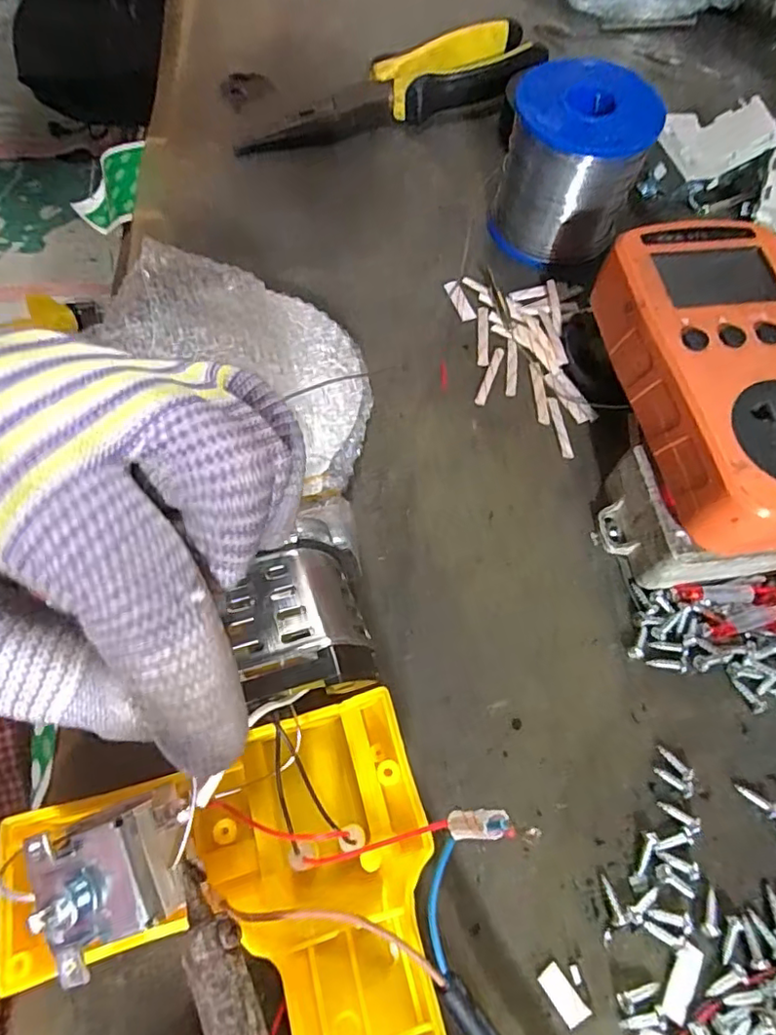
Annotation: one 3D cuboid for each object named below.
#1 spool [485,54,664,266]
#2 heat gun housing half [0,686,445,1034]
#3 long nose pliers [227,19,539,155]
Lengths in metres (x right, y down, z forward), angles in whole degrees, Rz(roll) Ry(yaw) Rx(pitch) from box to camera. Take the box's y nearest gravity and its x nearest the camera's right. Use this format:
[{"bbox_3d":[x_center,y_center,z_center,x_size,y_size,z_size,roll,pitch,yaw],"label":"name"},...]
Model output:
[{"bbox_3d":[0.088,-0.174,0.281,0.064,0.062,0.064,9,67,3],"label":"spool"},{"bbox_3d":[-0.033,0.135,0.151,0.114,0.054,0.145,-17,68,-8],"label":"heat gun housing half"},{"bbox_3d":[0.001,-0.252,0.335,0.191,0.018,0.044,-23,69,-11],"label":"long nose pliers"}]

